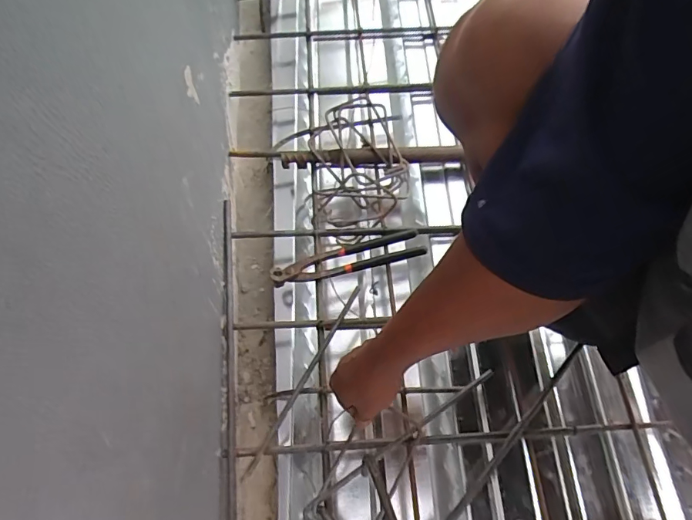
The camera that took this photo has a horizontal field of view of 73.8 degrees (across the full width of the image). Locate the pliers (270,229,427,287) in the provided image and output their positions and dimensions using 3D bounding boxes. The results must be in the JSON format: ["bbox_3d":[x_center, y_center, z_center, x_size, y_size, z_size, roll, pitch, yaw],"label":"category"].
[{"bbox_3d":[0.005,-0.001,0.662,0.221,0.021,0.046,-15,64,-7],"label":"pliers"}]

